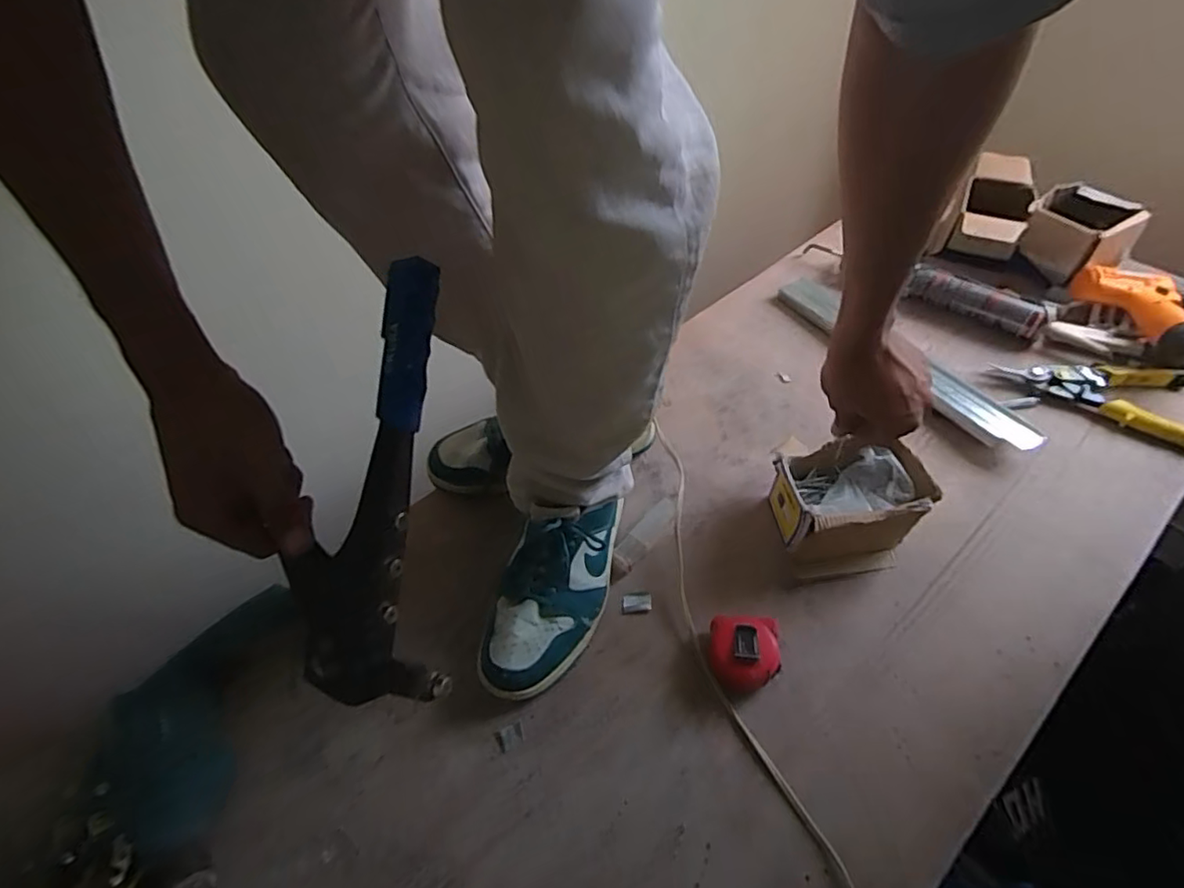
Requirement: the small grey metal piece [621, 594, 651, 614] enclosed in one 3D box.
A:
[{"bbox_3d":[0.046,0.167,0.629,0.030,0.007,0.019,-3,50,1],"label":"small grey metal piece"}]

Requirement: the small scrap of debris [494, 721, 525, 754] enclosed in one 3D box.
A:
[{"bbox_3d":[-0.075,0.267,0.546,0.024,0.006,0.021,-20,52,-13],"label":"small scrap of debris"}]

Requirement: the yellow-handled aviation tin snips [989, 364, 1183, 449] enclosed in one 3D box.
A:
[{"bbox_3d":[0.648,-0.057,0.754,0.209,0.027,0.113,8,51,10],"label":"yellow-handled aviation tin snips"}]

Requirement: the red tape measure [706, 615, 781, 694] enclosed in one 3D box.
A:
[{"bbox_3d":[0.143,0.200,0.563,0.063,0.042,0.064,0,50,3],"label":"red tape measure"}]

